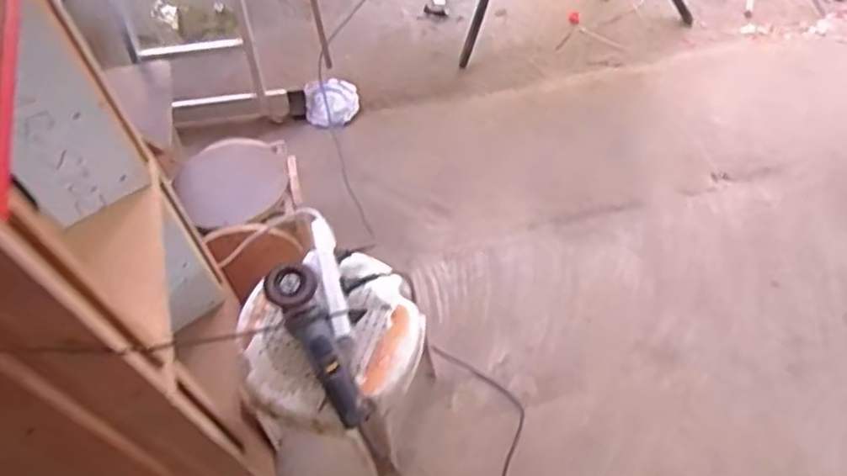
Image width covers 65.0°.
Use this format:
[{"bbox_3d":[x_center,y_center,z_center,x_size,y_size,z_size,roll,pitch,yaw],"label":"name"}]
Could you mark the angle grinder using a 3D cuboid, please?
[{"bbox_3d":[-0.171,0.181,1.102,0.073,0.120,0.282,-25,61,-14],"label":"angle grinder"}]

